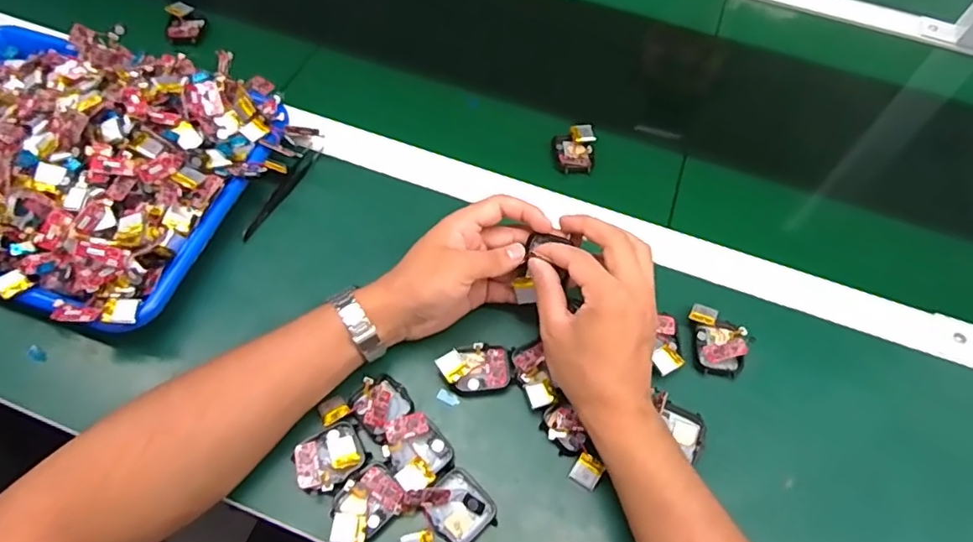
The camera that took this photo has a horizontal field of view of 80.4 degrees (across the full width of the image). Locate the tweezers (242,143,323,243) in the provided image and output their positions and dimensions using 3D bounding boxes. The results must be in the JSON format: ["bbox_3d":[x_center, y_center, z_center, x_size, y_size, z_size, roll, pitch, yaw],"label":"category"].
[{"bbox_3d":[-0.184,-0.073,0.522,0.013,0.013,0.116,22,60,10],"label":"tweezers"}]

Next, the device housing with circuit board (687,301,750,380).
[{"bbox_3d":[0.184,0.054,0.456,0.039,0.019,0.054,6,58,1],"label":"device housing with circuit board"}]

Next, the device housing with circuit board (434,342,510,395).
[{"bbox_3d":[-0.009,0.074,0.439,0.053,0.017,0.036,-8,59,-8],"label":"device housing with circuit board"}]

